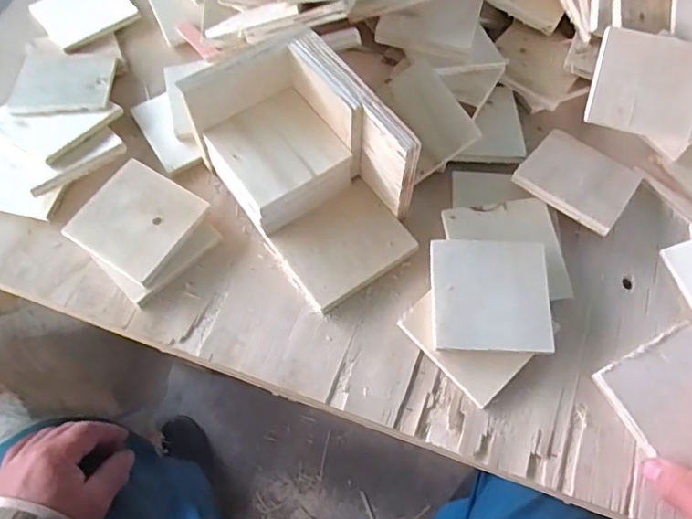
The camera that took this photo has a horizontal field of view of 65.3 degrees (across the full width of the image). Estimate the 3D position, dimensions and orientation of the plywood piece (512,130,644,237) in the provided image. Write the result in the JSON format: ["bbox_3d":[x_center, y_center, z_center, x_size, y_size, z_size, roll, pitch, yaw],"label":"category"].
[{"bbox_3d":[0.220,-0.079,0.505,0.094,0.009,0.109,36,54,16],"label":"plywood piece"}]

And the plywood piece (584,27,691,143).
[{"bbox_3d":[0.283,-0.165,0.505,0.093,0.009,0.093,14,90,9],"label":"plywood piece"}]

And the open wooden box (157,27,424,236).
[{"bbox_3d":[-0.046,-0.092,0.462,0.130,0.098,0.166,-31,68,-15],"label":"open wooden box"}]

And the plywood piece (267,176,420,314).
[{"bbox_3d":[-0.002,-0.014,0.482,0.103,0.016,0.088,-34,68,-16],"label":"plywood piece"}]

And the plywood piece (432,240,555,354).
[{"bbox_3d":[0.117,0.028,0.439,0.092,0.011,0.091,3,63,1],"label":"plywood piece"}]

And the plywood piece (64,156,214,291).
[{"bbox_3d":[-0.187,-0.036,0.482,0.100,0.009,0.090,29,76,14],"label":"plywood piece"}]

